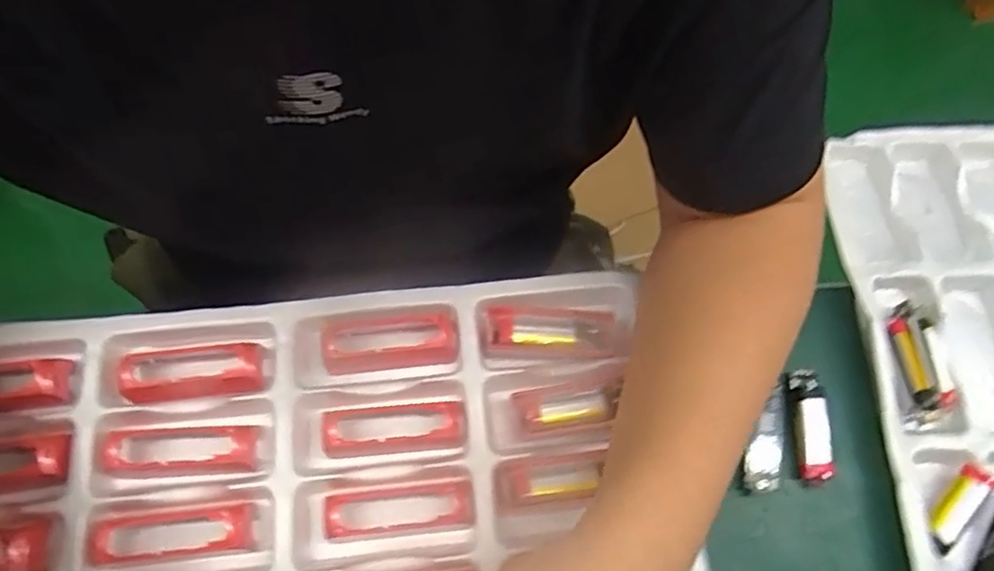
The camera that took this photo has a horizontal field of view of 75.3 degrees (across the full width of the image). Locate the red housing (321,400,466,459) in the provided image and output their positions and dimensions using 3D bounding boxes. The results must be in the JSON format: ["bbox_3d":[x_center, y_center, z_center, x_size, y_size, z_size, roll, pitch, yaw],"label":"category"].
[{"bbox_3d":[-0.060,0.083,0.374,0.080,0.016,0.026,-5,70,-4],"label":"red housing"}]

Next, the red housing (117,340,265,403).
[{"bbox_3d":[-0.182,0.051,0.377,0.080,0.018,0.030,-5,70,-4],"label":"red housing"}]

